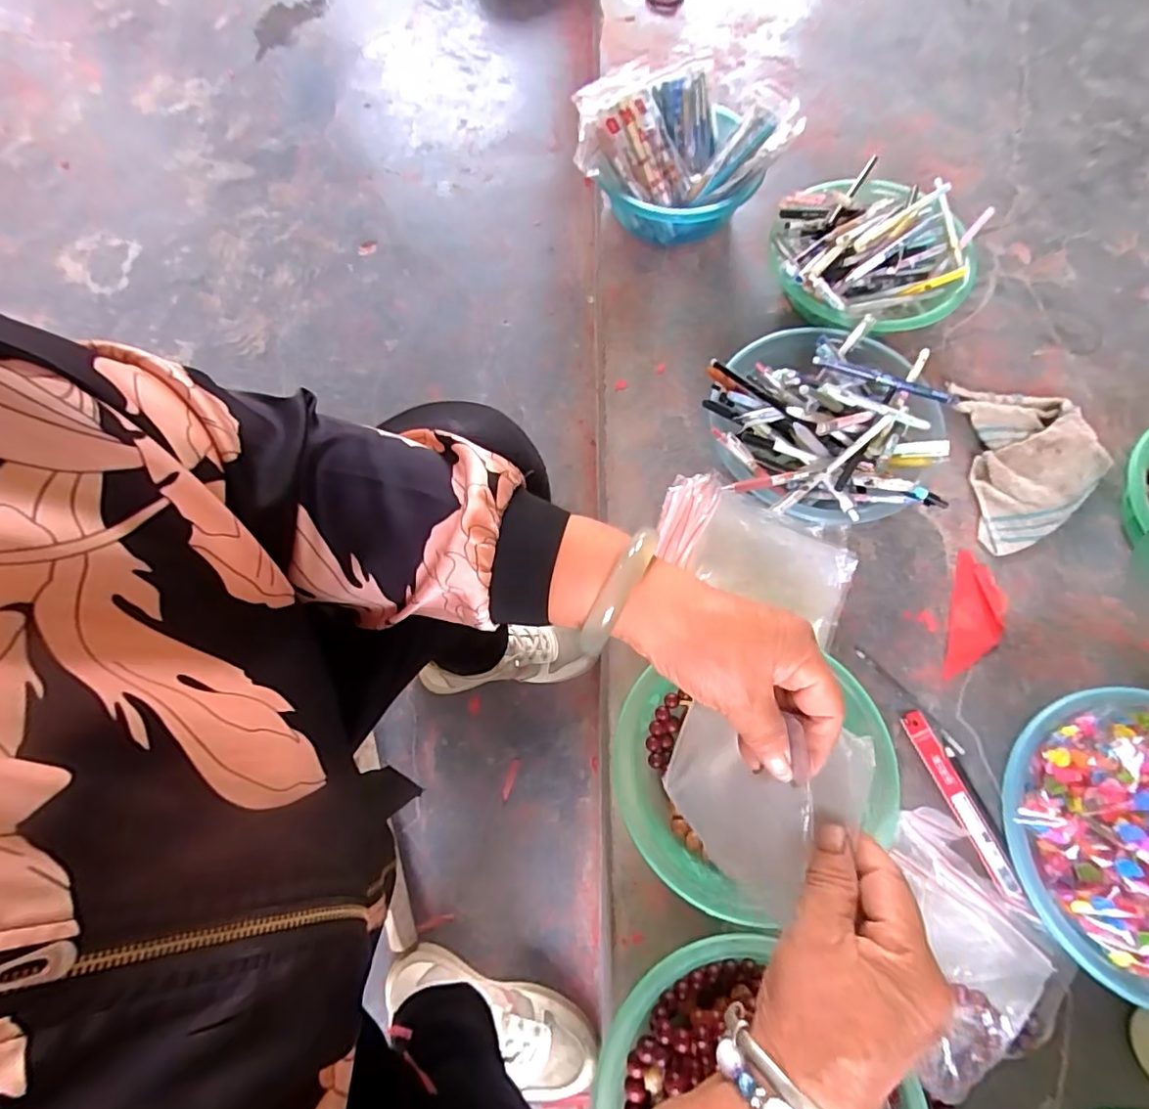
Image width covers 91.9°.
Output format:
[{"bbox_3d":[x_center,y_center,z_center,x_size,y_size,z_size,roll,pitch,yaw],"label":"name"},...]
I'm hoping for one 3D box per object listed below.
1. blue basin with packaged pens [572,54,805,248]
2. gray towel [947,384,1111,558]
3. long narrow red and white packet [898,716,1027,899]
[{"bbox_3d":[0.147,-0.531,0.743,0.256,0.134,0.212,25,73,11],"label":"blue basin with packaged pens"},{"bbox_3d":[0.520,-0.106,0.623,0.149,0.041,0.201,-3,70,1],"label":"gray towel"},{"bbox_3d":[0.364,0.233,0.525,0.025,0.009,0.167,-21,70,-5],"label":"long narrow red and white packet"}]

